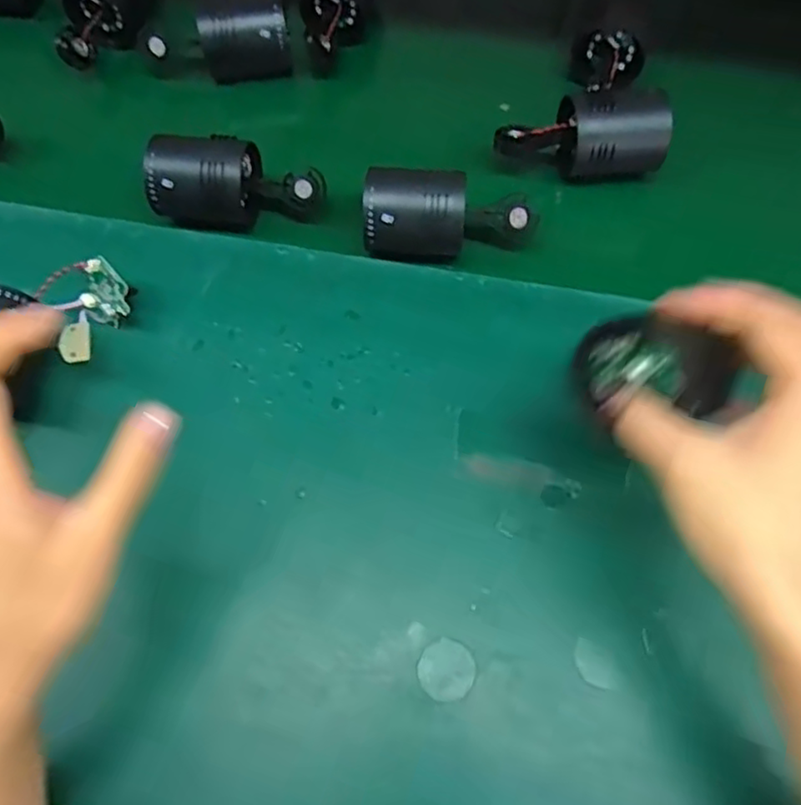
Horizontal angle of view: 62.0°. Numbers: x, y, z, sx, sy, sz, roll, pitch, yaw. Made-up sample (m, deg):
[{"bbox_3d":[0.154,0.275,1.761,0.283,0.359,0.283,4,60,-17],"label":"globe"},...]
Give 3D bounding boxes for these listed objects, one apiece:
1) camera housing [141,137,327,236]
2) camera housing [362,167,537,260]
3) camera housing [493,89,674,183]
[{"bbox_3d":[-0.112,-0.149,0.456,0.113,0.043,0.055,3,68,5],"label":"camera housing"},{"bbox_3d":[0.033,-0.127,0.450,0.117,0.057,0.054,-7,64,-3],"label":"camera housing"},{"bbox_3d":[0.128,-0.185,0.468,0.118,0.044,0.050,-1,65,0],"label":"camera housing"}]

